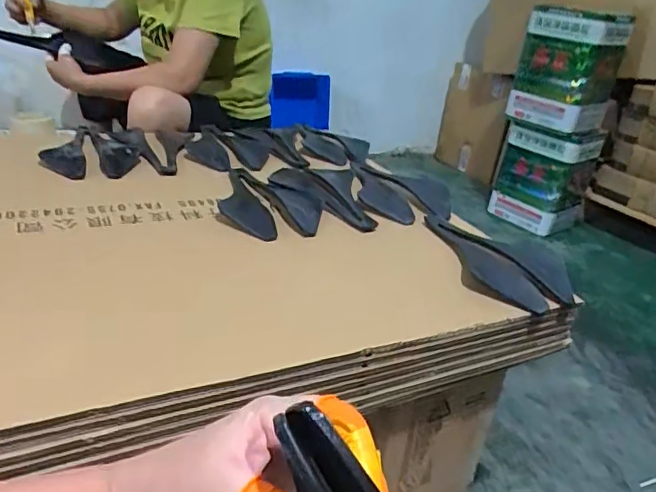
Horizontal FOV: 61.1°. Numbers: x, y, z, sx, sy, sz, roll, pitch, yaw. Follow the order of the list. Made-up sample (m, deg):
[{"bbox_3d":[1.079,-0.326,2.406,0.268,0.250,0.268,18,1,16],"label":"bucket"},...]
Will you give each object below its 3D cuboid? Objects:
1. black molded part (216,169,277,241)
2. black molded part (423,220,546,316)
[{"bbox_3d":[-0.120,-0.053,0.752,0.060,0.027,0.142,-10,44,-31],"label":"black molded part"},{"bbox_3d":[0.198,0.017,0.724,0.059,0.020,0.234,-2,28,-18],"label":"black molded part"}]

